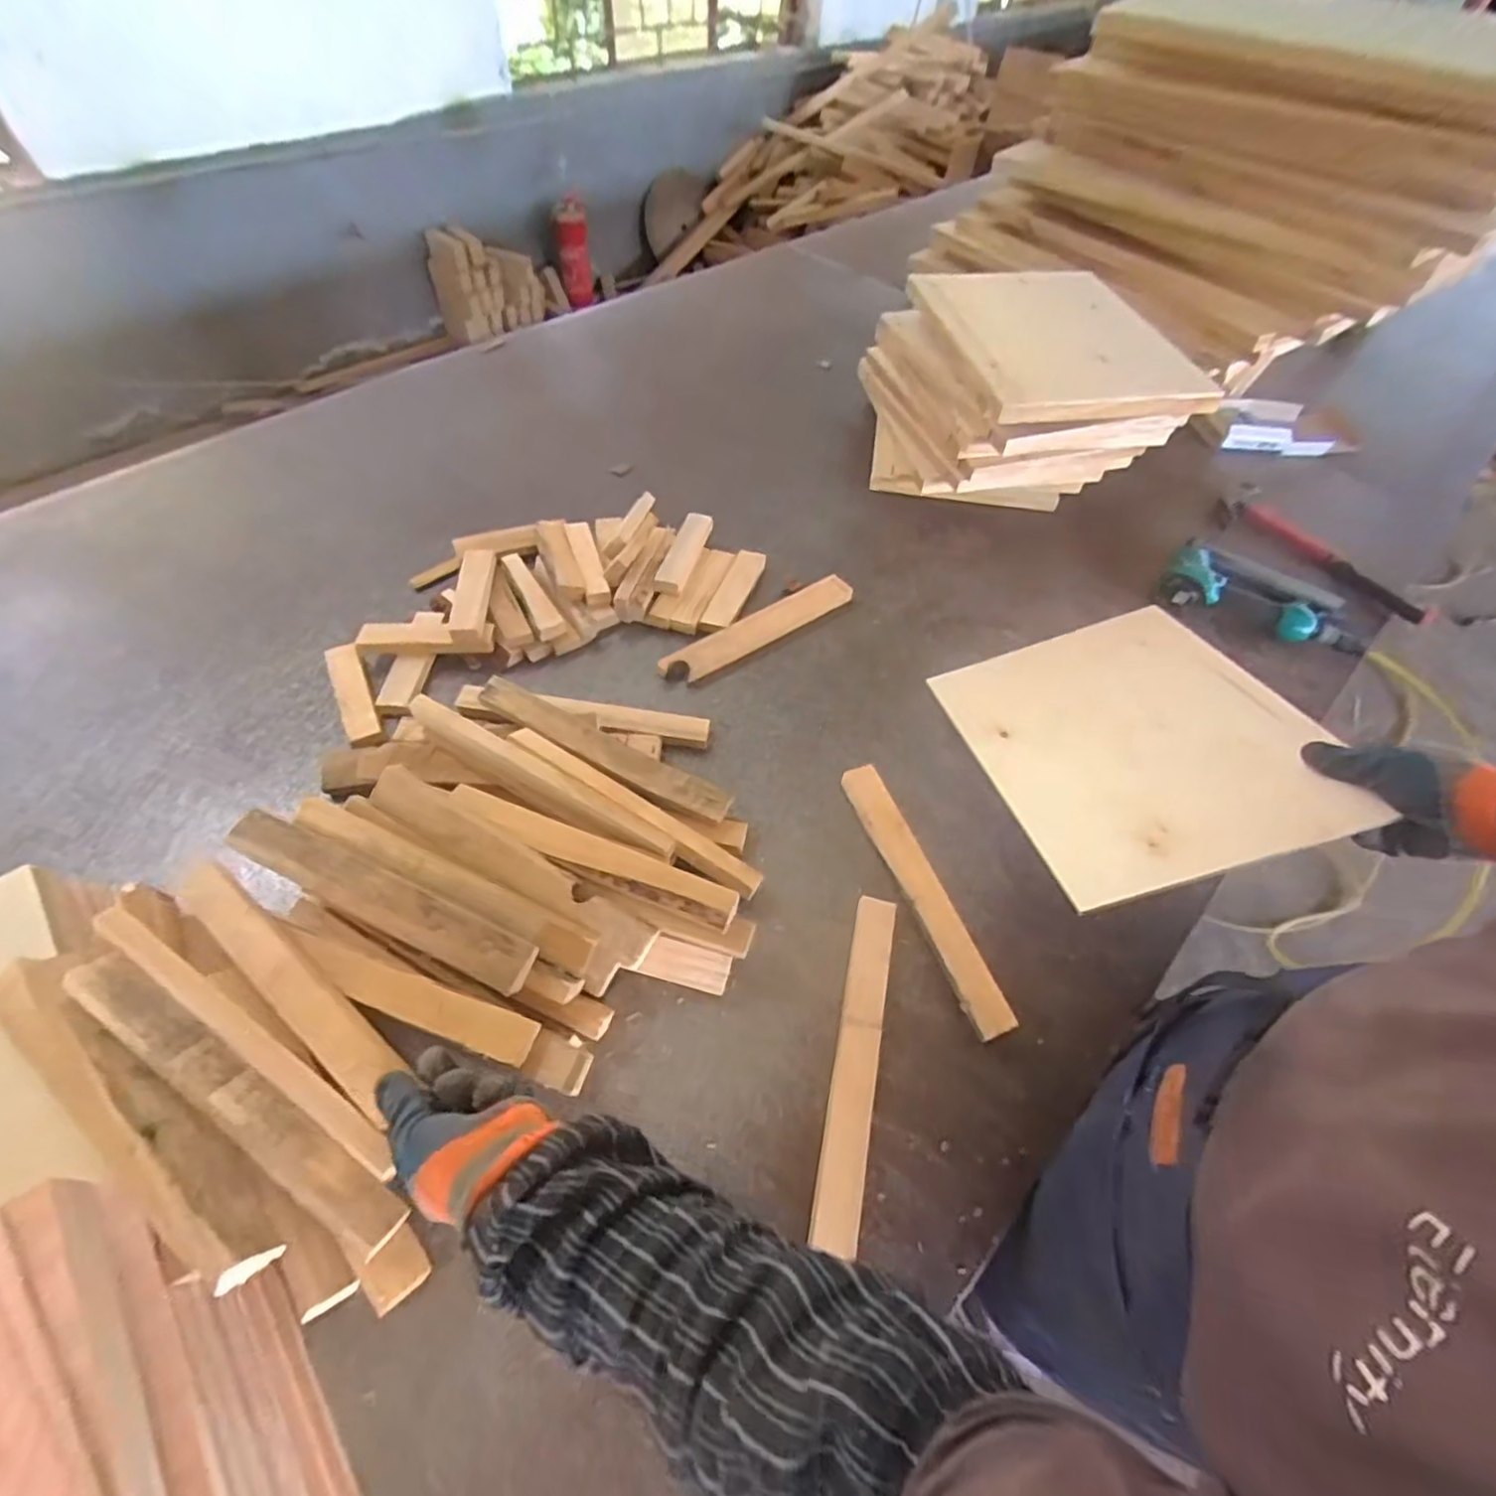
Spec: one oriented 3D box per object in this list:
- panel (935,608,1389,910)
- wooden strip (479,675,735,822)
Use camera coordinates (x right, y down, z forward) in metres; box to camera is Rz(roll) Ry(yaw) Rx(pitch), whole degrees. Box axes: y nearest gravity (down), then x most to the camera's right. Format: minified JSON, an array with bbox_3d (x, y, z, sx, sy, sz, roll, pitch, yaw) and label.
[{"bbox_3d":[0.390,-0.018,0.709,0.297,0.013,0.354,-14,39,0],"label":"panel"},{"bbox_3d":[-0.148,-0.001,0.713,0.281,0.014,0.039,27,69,6],"label":"wooden strip"}]

